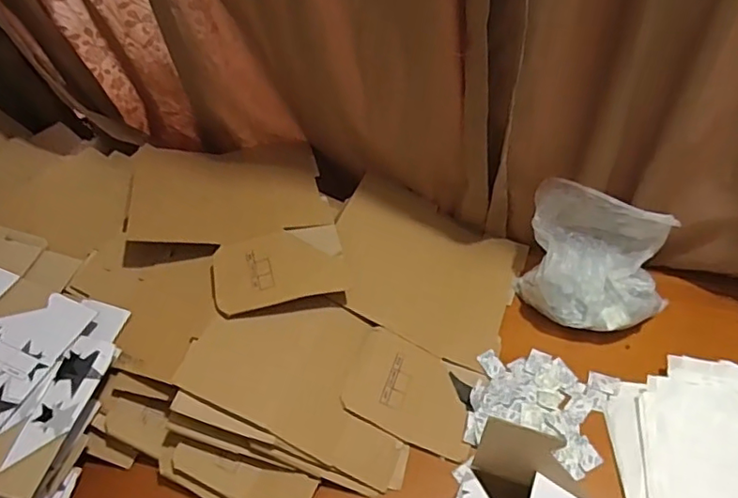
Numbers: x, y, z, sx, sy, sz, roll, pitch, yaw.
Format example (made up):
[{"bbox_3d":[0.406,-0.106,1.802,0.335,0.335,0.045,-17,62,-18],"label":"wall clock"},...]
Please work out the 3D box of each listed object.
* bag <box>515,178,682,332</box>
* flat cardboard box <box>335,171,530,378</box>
[{"bbox_3d":[0.332,0.022,0.827,0.211,0.166,0.156,17,52,18],"label":"bag"},{"bbox_3d":[0.088,0.023,0.892,0.299,0.025,0.262,28,50,0],"label":"flat cardboard box"}]

